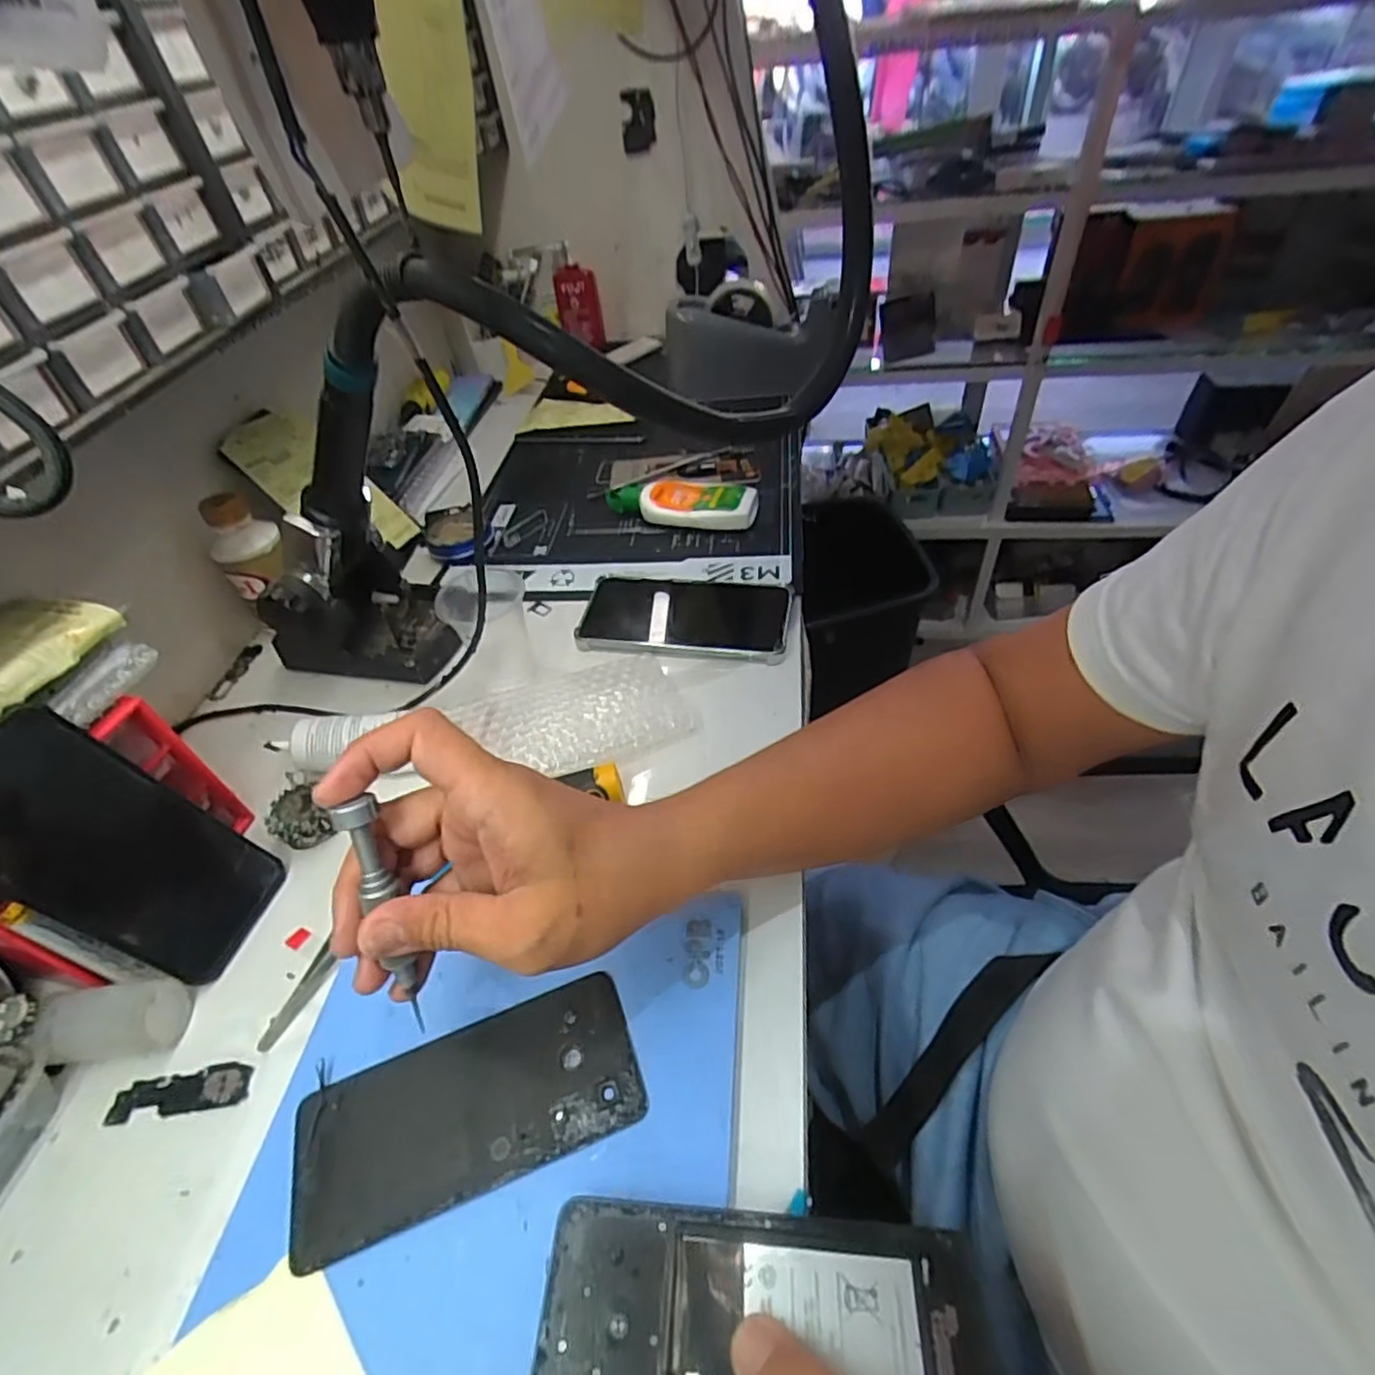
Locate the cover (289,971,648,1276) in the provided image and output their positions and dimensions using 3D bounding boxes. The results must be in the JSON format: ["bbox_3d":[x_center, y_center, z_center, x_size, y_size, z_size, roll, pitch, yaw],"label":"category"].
[{"bbox_3d":[-0.104,0.197,0.318,0.158,0.004,0.073,-20,47,-9],"label":"cover"}]

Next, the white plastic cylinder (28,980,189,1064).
[{"bbox_3d":[-0.302,0.178,0.359,0.066,0.034,0.037,-6,47,2],"label":"white plastic cylinder"}]

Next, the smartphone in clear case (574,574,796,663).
[{"bbox_3d":[-0.001,-0.060,0.553,0.168,0.018,0.090,6,48,13],"label":"smartphone in clear case"}]

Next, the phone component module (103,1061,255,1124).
[{"bbox_3d":[-0.261,0.208,0.346,0.072,0.004,0.020,-9,47,-1],"label":"phone component module"}]

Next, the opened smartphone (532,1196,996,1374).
[{"bbox_3d":[0.026,0.234,0.247,0.160,0.006,0.075,-3,47,1],"label":"opened smartphone"}]

